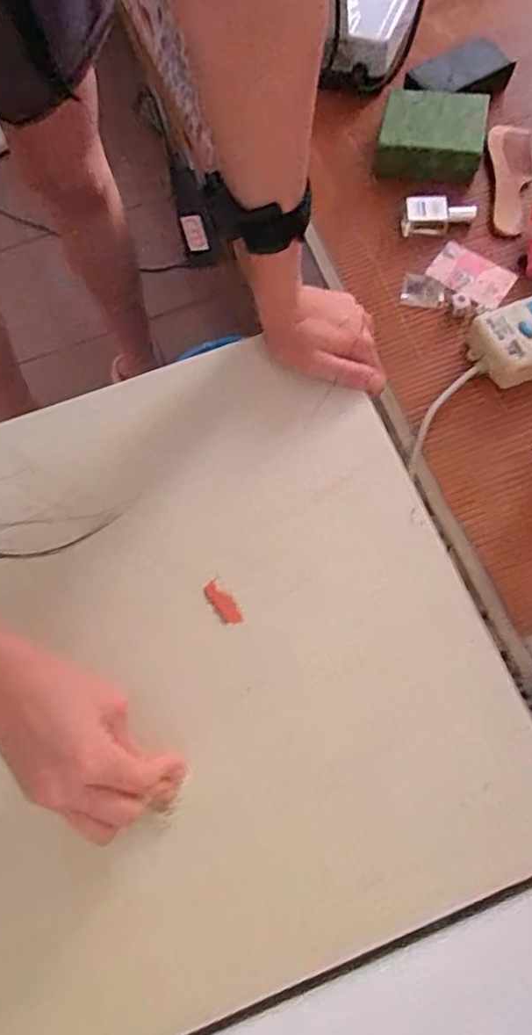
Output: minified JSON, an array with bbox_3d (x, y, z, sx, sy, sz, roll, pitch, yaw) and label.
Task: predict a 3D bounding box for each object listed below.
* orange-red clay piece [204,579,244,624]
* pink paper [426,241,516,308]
[{"bbox_3d":[-0.034,0.066,0.479,0.016,0.004,0.039,-33,73,-9],"label":"orange-red clay piece"},{"bbox_3d":[0.226,-0.270,0.688,0.091,0.008,0.063,37,76,14],"label":"pink paper"}]

